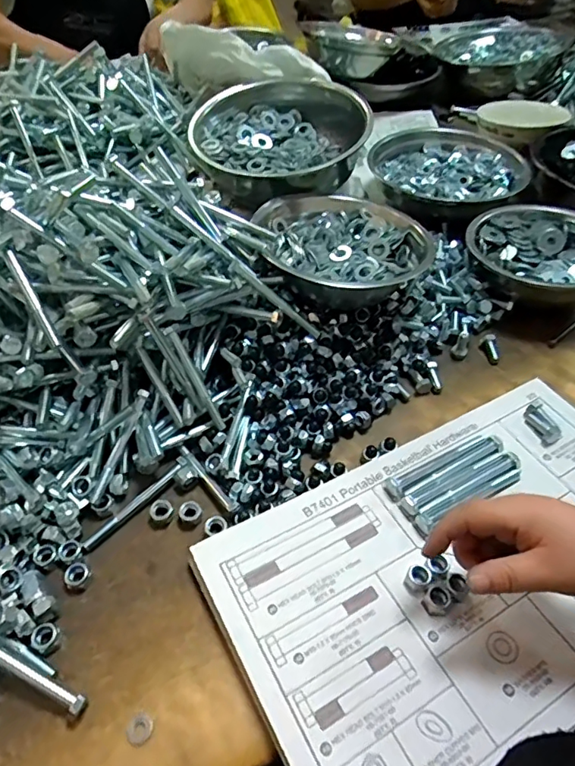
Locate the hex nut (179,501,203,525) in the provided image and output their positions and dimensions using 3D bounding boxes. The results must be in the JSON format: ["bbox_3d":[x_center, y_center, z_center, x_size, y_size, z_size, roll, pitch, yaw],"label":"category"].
[{"bbox_3d":[-0.080,0.107,0.423,0.018,0.010,0.017,-15,51,-14],"label":"hex nut"}]

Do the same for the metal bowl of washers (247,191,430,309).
[{"bbox_3d":[0.055,-0.149,0.539,0.178,0.054,0.167,1,49,-1],"label":"metal bowl of washers"}]

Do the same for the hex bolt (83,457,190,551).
[{"bbox_3d":[-0.127,0.099,0.434,0.104,0.015,0.015,-36,59,-28],"label":"hex bolt"}]

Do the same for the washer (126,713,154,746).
[{"bbox_3d":[-0.095,0.221,0.328,0.016,0.004,0.017,1,49,-1],"label":"washer"}]

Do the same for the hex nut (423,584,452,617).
[{"bbox_3d":[0.109,0.158,0.372,0.017,0.007,0.020,30,55,22],"label":"hex nut"}]

